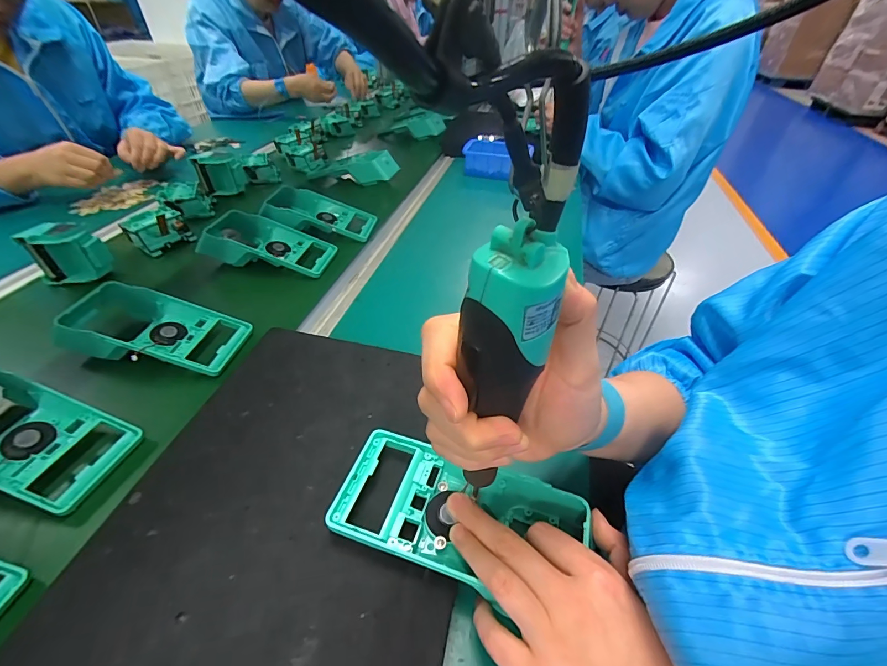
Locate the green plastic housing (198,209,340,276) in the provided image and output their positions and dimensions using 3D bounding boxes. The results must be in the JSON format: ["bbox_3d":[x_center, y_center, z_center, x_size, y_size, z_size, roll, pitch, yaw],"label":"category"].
[{"bbox_3d":[-0.261,-0.133,0.575,0.183,0.048,0.091,7,42,2],"label":"green plastic housing"}]

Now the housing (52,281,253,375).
[{"bbox_3d":[-0.328,-0.002,0.438,0.198,0.055,0.087,8,42,2],"label":"housing"}]

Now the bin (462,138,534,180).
[{"bbox_3d":[0.115,-0.388,0.874,0.143,0.056,0.107,10,42,5],"label":"bin"}]

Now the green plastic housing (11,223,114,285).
[{"bbox_3d":[-0.498,-0.104,0.523,0.085,0.071,0.040,-7,43,-14],"label":"green plastic housing"}]

